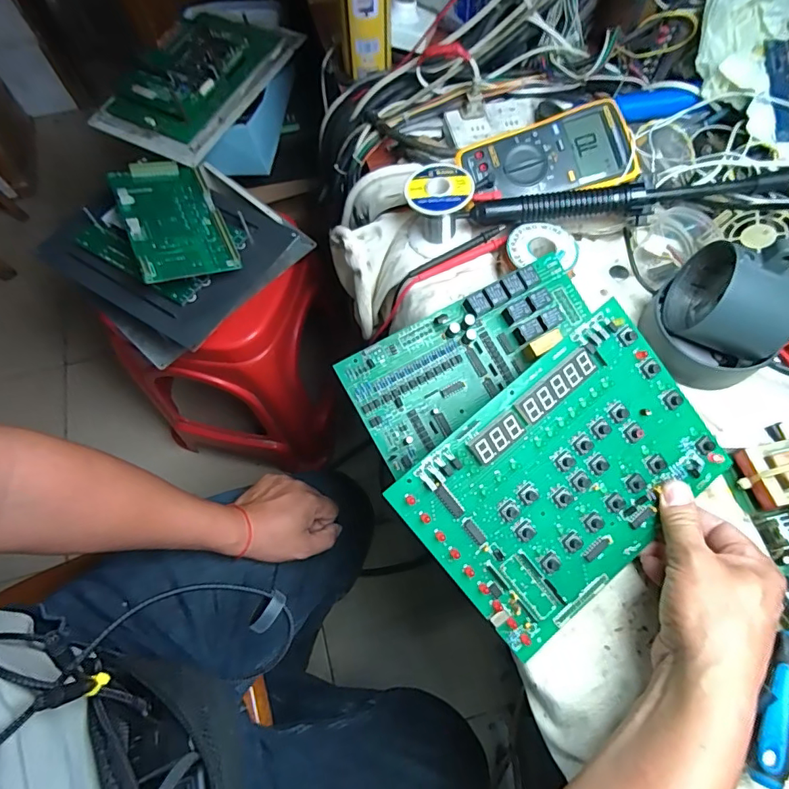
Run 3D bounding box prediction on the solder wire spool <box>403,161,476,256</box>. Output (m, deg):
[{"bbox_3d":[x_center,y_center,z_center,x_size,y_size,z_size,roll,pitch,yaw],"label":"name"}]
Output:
[{"bbox_3d":[0.043,-0.184,0.481,0.061,0.067,0.052,-6,66,-1],"label":"solder wire spool"}]

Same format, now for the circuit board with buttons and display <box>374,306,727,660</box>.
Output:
[{"bbox_3d":[0.124,0.061,0.340,0.212,0.009,0.156,-40,96,-6],"label":"circuit board with buttons and display"}]

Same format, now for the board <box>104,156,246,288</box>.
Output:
[{"bbox_3d":[-0.299,-0.241,0.644,0.119,0.013,0.212,-20,72,-22],"label":"board"}]

